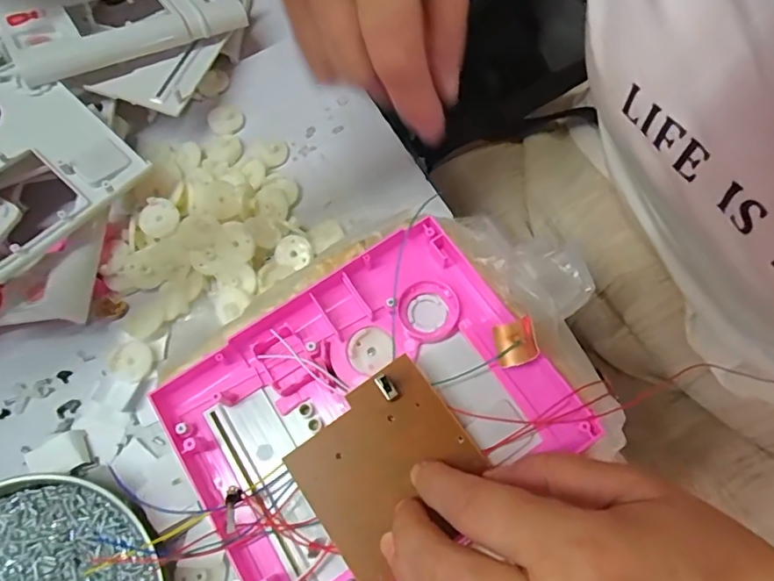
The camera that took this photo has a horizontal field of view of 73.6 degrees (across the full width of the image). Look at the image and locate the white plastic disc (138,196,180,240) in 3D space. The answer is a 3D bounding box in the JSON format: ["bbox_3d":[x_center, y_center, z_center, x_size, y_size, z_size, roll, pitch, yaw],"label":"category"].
[{"bbox_3d":[-0.135,-0.043,0.306,0.022,0.006,0.024,-1,68,2],"label":"white plastic disc"}]

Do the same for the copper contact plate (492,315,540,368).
[{"bbox_3d":[0.059,0.024,0.237,0.019,0.004,0.021,-22,60,28],"label":"copper contact plate"}]

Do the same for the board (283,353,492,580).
[{"bbox_3d":[0.000,0.076,0.226,0.072,0.008,0.068,-36,70,-11],"label":"board"}]

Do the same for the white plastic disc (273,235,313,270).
[{"bbox_3d":[-0.056,-0.023,0.309,0.022,0.005,0.020,0,94,5],"label":"white plastic disc"}]

